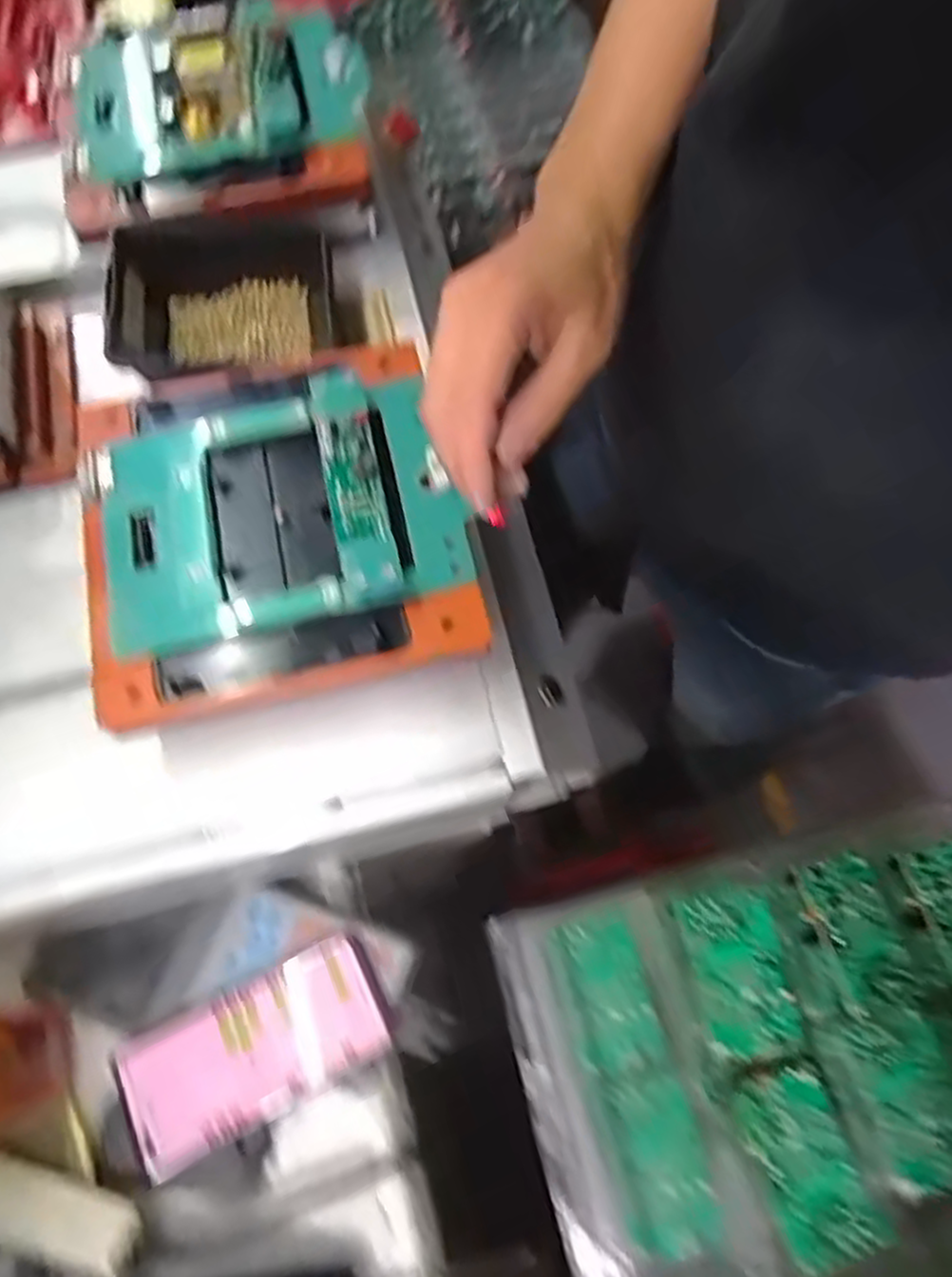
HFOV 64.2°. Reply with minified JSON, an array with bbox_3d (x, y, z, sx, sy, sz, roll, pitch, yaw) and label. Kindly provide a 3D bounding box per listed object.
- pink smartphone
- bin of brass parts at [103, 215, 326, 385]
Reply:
[{"bbox_3d":[-0.138,0.257,0.478,0.161,0.014,0.078,-24,71,-14],"label":"pink smartphone"},{"bbox_3d":[-0.163,-0.208,0.509,0.142,0.080,0.125,-11,69,-5],"label":"bin of brass parts"}]

